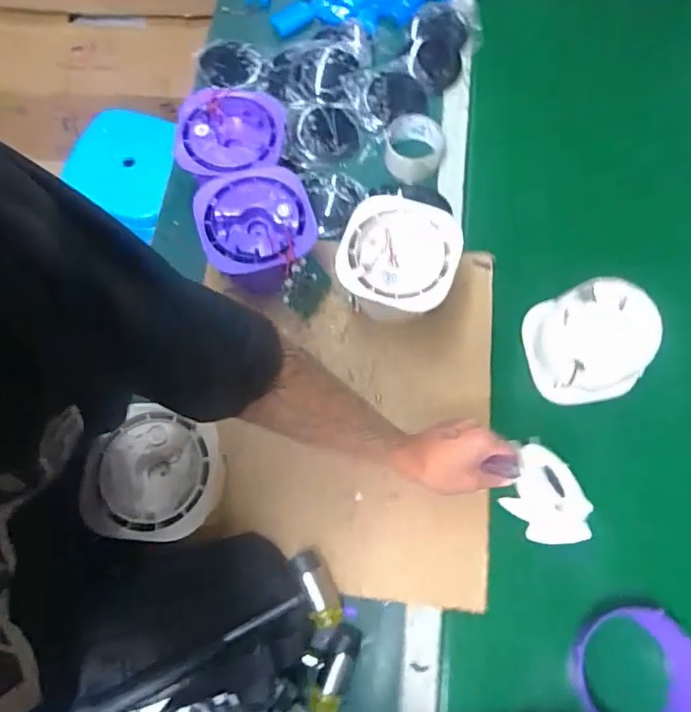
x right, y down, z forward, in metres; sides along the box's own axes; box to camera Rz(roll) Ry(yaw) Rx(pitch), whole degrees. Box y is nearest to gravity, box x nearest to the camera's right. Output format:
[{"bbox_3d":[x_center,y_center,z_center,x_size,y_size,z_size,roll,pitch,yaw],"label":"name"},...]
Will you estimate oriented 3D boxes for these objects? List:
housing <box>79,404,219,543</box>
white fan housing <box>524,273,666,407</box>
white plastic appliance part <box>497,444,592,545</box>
[{"bbox_3d":[-0.206,0.129,0.589,0.141,0.038,0.136,3,71,2],"label":"housing"},{"bbox_3d":[0.311,-0.016,0.693,0.156,0.065,0.139,-20,84,29],"label":"white fan housing"},{"bbox_3d":[0.216,0.150,0.584,0.093,0.013,0.102,7,64,-14],"label":"white plastic appliance part"}]

